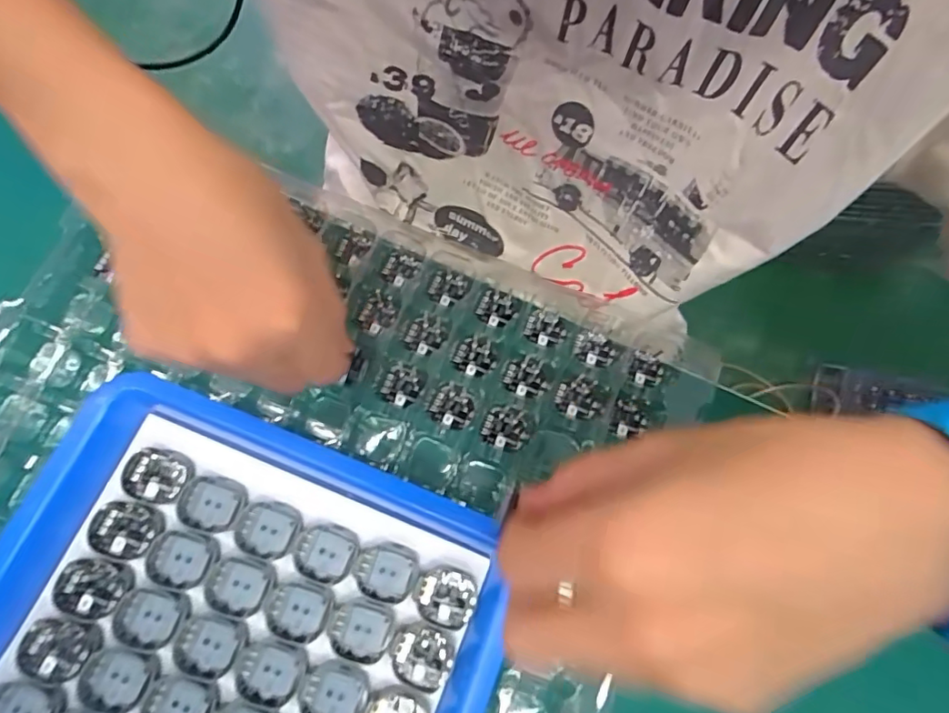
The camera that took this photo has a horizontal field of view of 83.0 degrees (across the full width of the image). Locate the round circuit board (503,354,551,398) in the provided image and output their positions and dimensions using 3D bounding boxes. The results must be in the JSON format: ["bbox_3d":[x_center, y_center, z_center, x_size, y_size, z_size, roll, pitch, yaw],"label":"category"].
[{"bbox_3d":[0.030,0.013,0.305,0.026,0.004,0.023,-23,78,-7],"label":"round circuit board"}]

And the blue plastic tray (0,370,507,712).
[{"bbox_3d":[-0.103,0.122,0.234,0.210,0.034,0.172,22,77,4],"label":"blue plastic tray"}]

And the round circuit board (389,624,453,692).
[{"bbox_3d":[-0.024,0.132,0.235,0.027,0.004,0.024,15,77,2],"label":"round circuit board"}]

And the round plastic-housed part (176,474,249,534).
[{"bbox_3d":[-0.122,0.069,0.251,0.027,0.005,0.024,15,77,2],"label":"round plastic-housed part"}]

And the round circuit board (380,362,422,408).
[{"bbox_3d":[-0.041,0.016,0.300,0.020,0.004,0.024,17,77,2],"label":"round circuit board"}]

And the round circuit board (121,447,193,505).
[{"bbox_3d":[-0.149,0.056,0.251,0.028,0.007,0.024,17,77,3],"label":"round circuit board"}]

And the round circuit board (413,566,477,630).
[{"bbox_3d":[-0.014,0.110,0.246,0.027,0.009,0.023,15,76,2],"label":"round circuit board"}]

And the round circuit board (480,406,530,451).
[{"bbox_3d":[0.018,0.040,0.297,0.026,0.004,0.023,18,77,3],"label":"round circuit board"}]

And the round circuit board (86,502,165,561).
[{"bbox_3d":[-0.159,0.079,0.245,0.029,0.008,0.023,13,76,2],"label":"round circuit board"}]

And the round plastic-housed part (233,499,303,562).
[{"bbox_3d":[-0.096,0.081,0.248,0.028,0.004,0.025,14,76,2],"label":"round plastic-housed part"}]

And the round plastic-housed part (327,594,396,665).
[{"bbox_3d":[-0.051,0.121,0.238,0.028,0.004,0.025,21,77,4],"label":"round plastic-housed part"}]

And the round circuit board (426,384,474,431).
[{"bbox_3d":[-0.013,0.028,0.298,0.025,0.004,0.024,0,76,-1],"label":"round circuit board"}]

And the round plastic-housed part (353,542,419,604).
[{"bbox_3d":[-0.041,0.099,0.246,0.028,0.004,0.025,14,76,2],"label":"round plastic-housed part"}]

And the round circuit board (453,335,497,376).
[{"bbox_3d":[0.000,0.000,0.307,0.023,0.004,0.022,0,76,-1],"label":"round circuit board"}]

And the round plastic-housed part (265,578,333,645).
[{"bbox_3d":[-0.079,0.113,0.239,0.027,0.004,0.025,13,76,2],"label":"round plastic-housed part"}]

